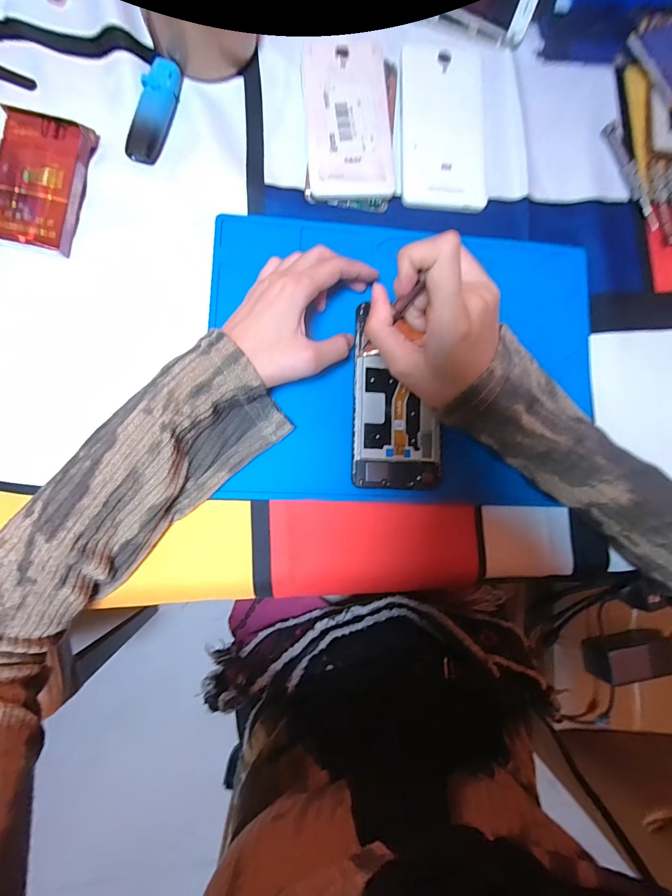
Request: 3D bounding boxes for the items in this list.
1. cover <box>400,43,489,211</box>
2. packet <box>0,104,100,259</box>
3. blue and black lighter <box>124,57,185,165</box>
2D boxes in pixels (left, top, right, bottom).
[{"bbox_3d":[0.095,-0.281,0.326,0.075,0.006,0.148,0,85,-6],"label":"cover"},{"bbox_3d":[-0.223,-0.198,0.282,0.056,0.018,0.102,11,84,-5],"label":"packet"},{"bbox_3d":[-0.144,-0.270,0.297,0.026,0.012,0.086,12,84,-5],"label":"blue and black lighter"}]

